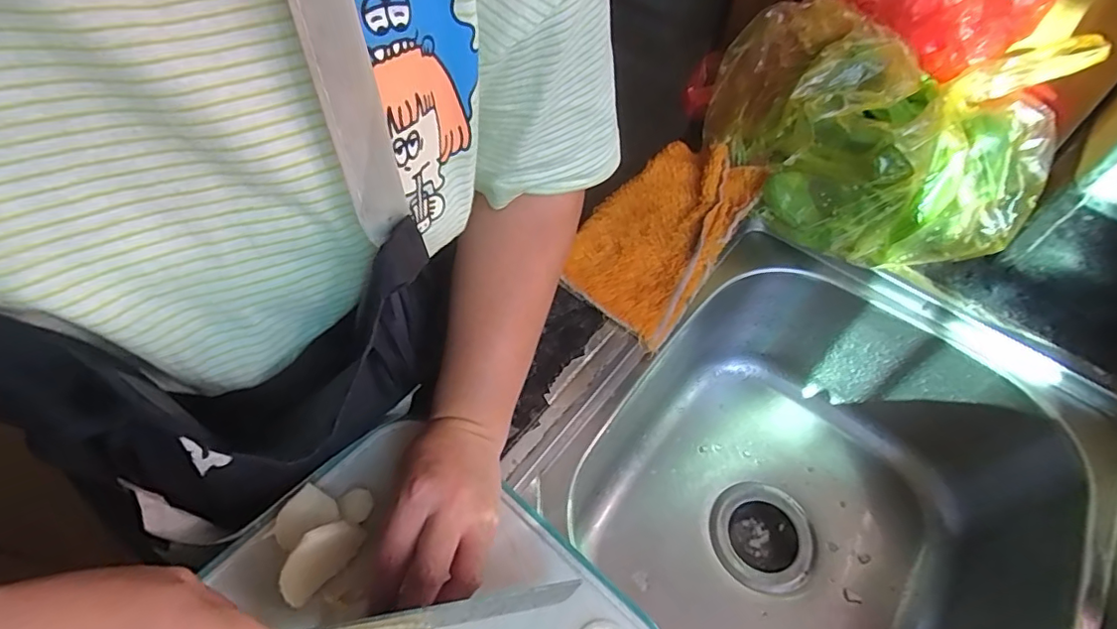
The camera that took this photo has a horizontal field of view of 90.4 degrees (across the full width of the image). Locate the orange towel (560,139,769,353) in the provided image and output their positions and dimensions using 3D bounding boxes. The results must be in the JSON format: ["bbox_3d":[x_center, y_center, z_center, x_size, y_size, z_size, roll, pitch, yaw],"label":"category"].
[{"bbox_3d":[0.102,-0.090,0.550,0.124,0.031,0.238,31,59,18],"label":"orange towel"}]

